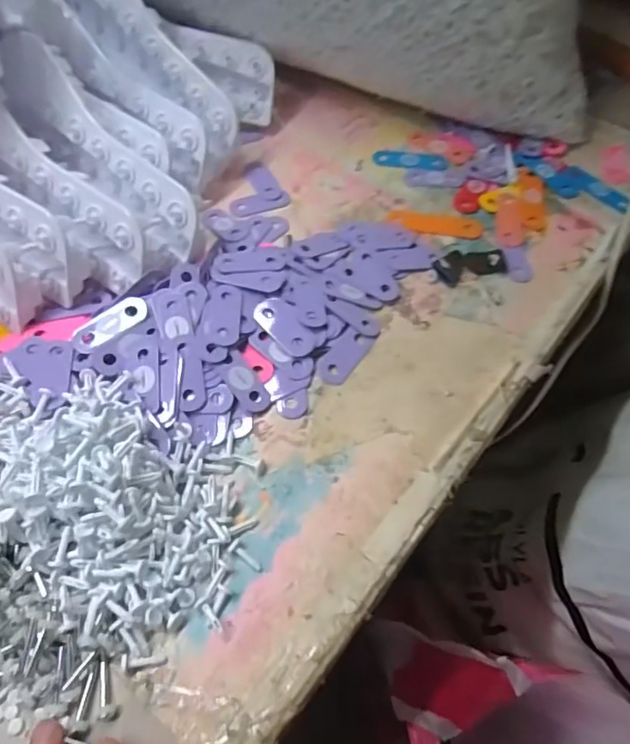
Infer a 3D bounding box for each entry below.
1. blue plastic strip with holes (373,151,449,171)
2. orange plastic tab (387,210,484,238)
[{"bbox_3d":[0.098,-0.215,0.533,0.074,0.004,0.021,4,59,-1],"label":"blue plastic strip with holes"},{"bbox_3d":[0.112,-0.138,0.490,0.086,0.004,0.024,10,59,3],"label":"orange plastic tab"}]

